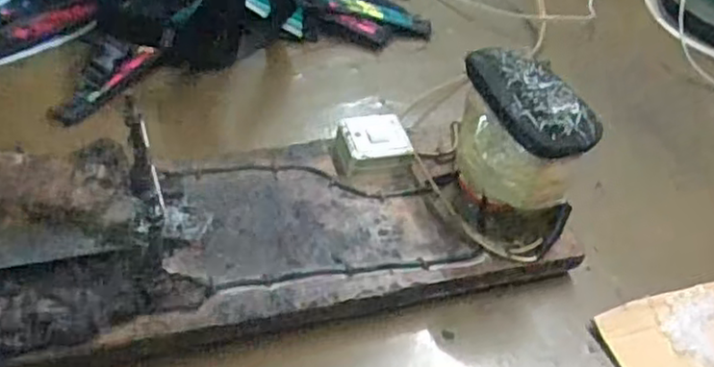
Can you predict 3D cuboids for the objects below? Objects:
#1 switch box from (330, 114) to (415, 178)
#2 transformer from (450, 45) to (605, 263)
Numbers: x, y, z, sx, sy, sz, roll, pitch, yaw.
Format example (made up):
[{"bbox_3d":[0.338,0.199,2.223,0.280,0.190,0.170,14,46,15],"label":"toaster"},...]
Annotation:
[{"bbox_3d":[0.010,-0.029,0.504,0.054,0.022,0.043,-5,43,-13],"label":"switch box"},{"bbox_3d":[0.102,-0.023,0.456,0.063,0.099,0.106,-11,45,-18],"label":"transformer"}]

